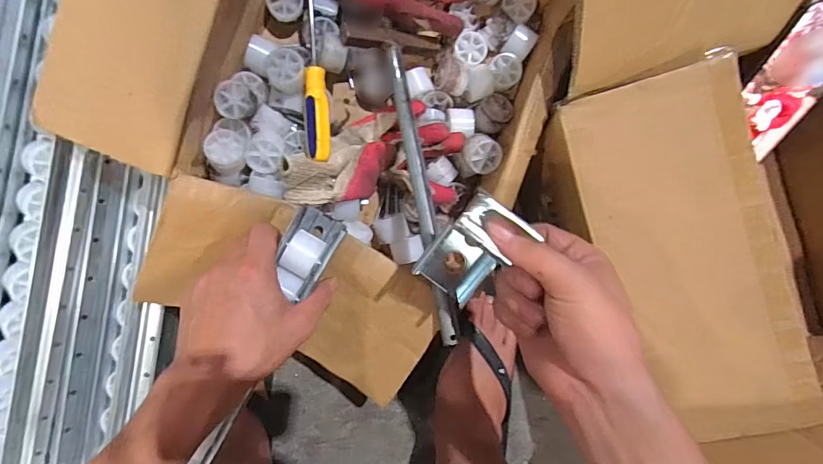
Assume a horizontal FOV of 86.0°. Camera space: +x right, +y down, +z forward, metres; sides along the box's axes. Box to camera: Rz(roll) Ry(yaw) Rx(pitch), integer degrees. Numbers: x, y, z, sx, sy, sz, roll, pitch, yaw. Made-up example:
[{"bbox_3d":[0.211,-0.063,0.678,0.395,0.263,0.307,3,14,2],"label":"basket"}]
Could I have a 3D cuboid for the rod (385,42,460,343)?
[{"bbox_3d":[0.007,-0.042,0.401,0.015,0.015,0.281,-9,77,-9],"label":"rod"}]

